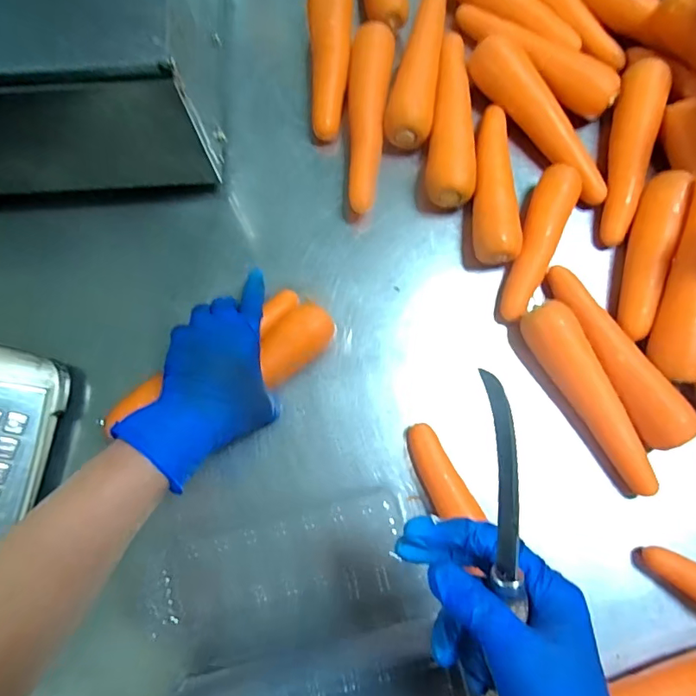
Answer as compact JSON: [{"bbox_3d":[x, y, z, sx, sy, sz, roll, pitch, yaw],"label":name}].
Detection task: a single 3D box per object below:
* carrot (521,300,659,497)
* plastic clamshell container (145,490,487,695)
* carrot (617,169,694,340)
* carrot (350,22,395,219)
[{"bbox_3d":[0.215,0.046,0.433,0.044,0.042,0.184,-27,79,-6],"label":"carrot"},{"bbox_3d":[-0.034,0.237,0.377,0.231,0.072,0.196,-13,78,-3],"label":"plastic clamshell container"},{"bbox_3d":[0.285,-0.090,0.452,0.030,0.036,0.163,16,78,3],"label":"carrot"},{"bbox_3d":[0.017,-0.235,0.496,0.042,0.036,0.199,7,77,1],"label":"carrot"}]

